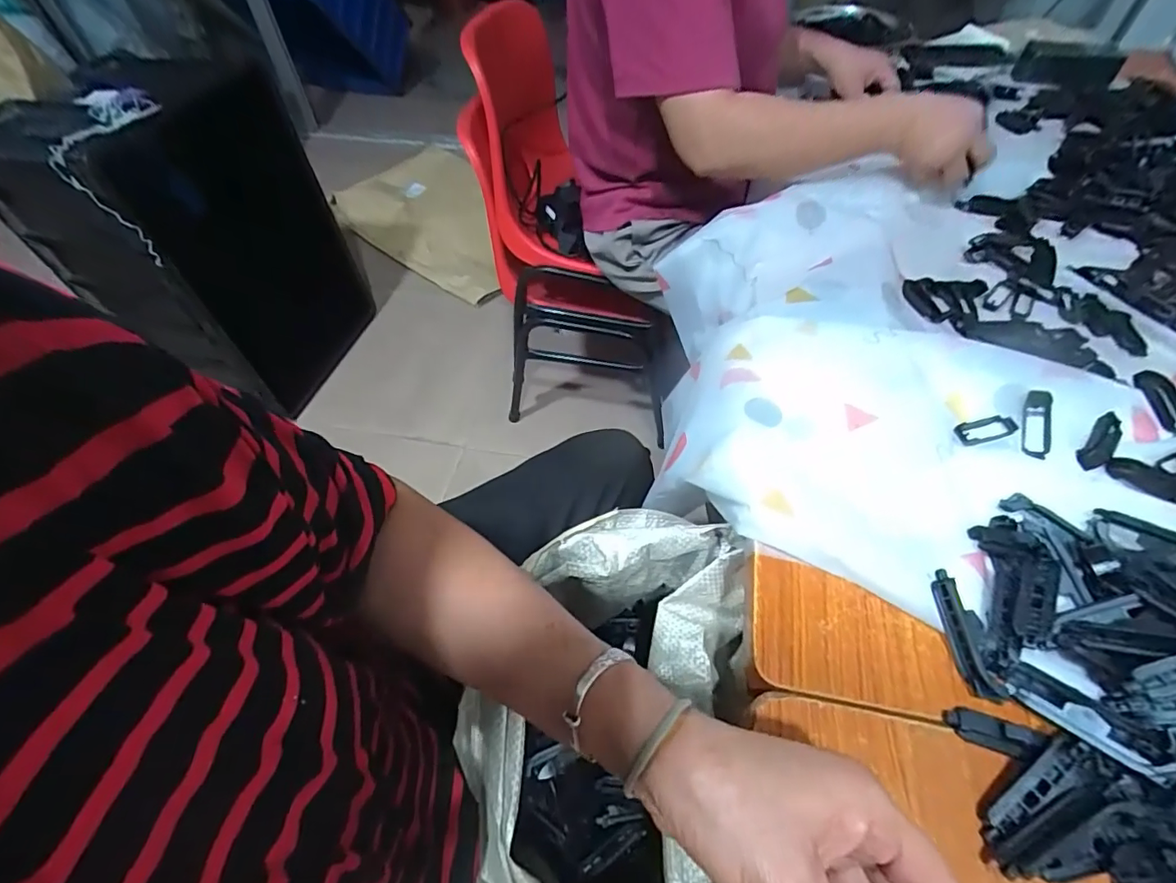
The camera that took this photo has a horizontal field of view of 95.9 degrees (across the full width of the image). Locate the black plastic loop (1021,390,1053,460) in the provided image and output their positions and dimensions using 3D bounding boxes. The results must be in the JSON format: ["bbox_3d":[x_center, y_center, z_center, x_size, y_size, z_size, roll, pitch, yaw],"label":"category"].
[{"bbox_3d":[0.353,-0.014,0.416,0.019,0.007,0.058,13,73,11],"label":"black plastic loop"}]

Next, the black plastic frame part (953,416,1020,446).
[{"bbox_3d":[0.316,-0.009,0.420,0.052,0.006,0.019,-13,54,-7],"label":"black plastic frame part"}]

